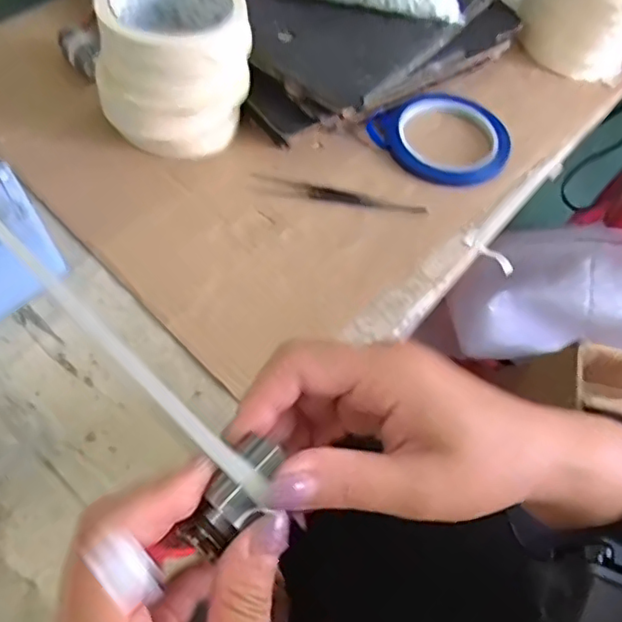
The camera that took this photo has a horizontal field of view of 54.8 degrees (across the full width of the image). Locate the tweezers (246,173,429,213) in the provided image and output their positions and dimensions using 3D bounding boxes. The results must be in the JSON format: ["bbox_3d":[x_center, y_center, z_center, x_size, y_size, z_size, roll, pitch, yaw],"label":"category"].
[{"bbox_3d":[0.019,-0.086,0.452,0.132,0.005,0.018,14,58,3],"label":"tweezers"}]

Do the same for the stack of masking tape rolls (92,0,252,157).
[{"bbox_3d":[-0.099,-0.176,0.439,0.107,0.103,0.092,-6,59,-9],"label":"stack of masking tape rolls"}]

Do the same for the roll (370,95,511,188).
[{"bbox_3d":[0.112,-0.143,0.493,0.098,0.009,0.104,2,58,-4],"label":"roll"}]

